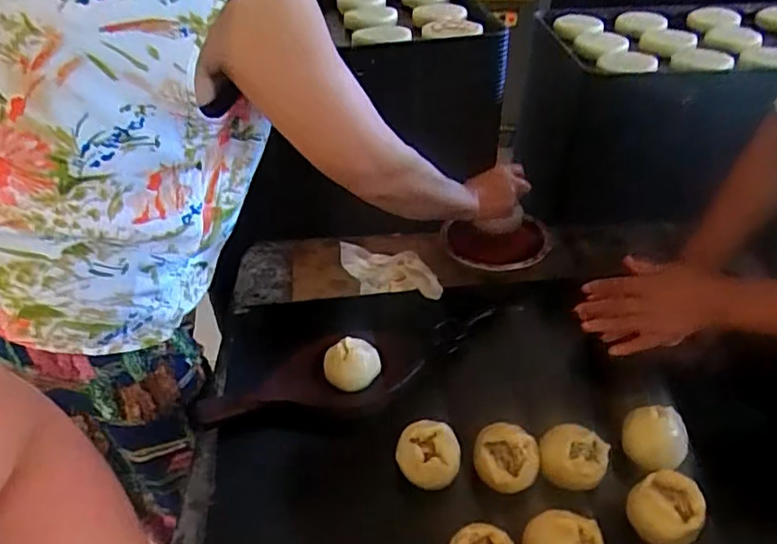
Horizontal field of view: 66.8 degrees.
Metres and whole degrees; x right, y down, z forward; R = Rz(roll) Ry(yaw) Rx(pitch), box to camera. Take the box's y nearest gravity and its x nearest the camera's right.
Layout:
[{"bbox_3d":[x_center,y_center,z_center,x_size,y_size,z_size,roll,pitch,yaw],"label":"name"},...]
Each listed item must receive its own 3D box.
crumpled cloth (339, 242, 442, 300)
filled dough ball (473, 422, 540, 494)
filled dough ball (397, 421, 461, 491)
[{"bbox_3d":[-0.004,-0.004,0.998,0.206,0.055,0.092,14,42,17],"label":"crumpled cloth"},{"bbox_3d":[0.135,0.214,0.678,0.072,0.039,0.068,14,42,17],"label":"filled dough ball"},{"bbox_3d":[0.047,0.211,0.687,0.073,0.043,0.065,25,46,27],"label":"filled dough ball"}]

